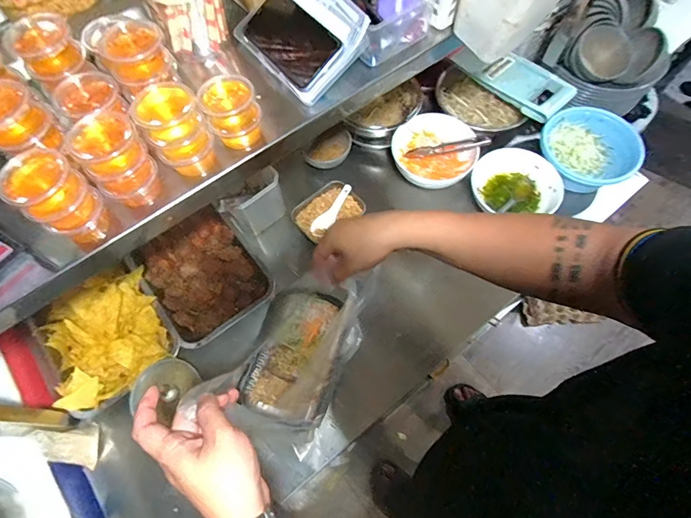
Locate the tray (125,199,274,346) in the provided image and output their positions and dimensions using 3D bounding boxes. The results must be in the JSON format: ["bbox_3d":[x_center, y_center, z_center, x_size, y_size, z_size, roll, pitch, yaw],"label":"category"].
[{"bbox_3d":[-0.279,0.025,0.794,0.201,0.058,0.256,-35,70,-13],"label":"tray"}]

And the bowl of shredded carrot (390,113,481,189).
[{"bbox_3d":[0.187,-0.229,0.861,0.176,0.069,0.161,-1,66,1],"label":"bowl of shredded carrot"}]

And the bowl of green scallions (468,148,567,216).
[{"bbox_3d":[0.348,-0.155,0.840,0.170,0.061,0.140,0,66,2],"label":"bowl of green scallions"}]

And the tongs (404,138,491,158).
[{"bbox_3d":[0.214,-0.231,0.850,0.170,0.031,0.018,-4,64,21],"label":"tongs"}]

